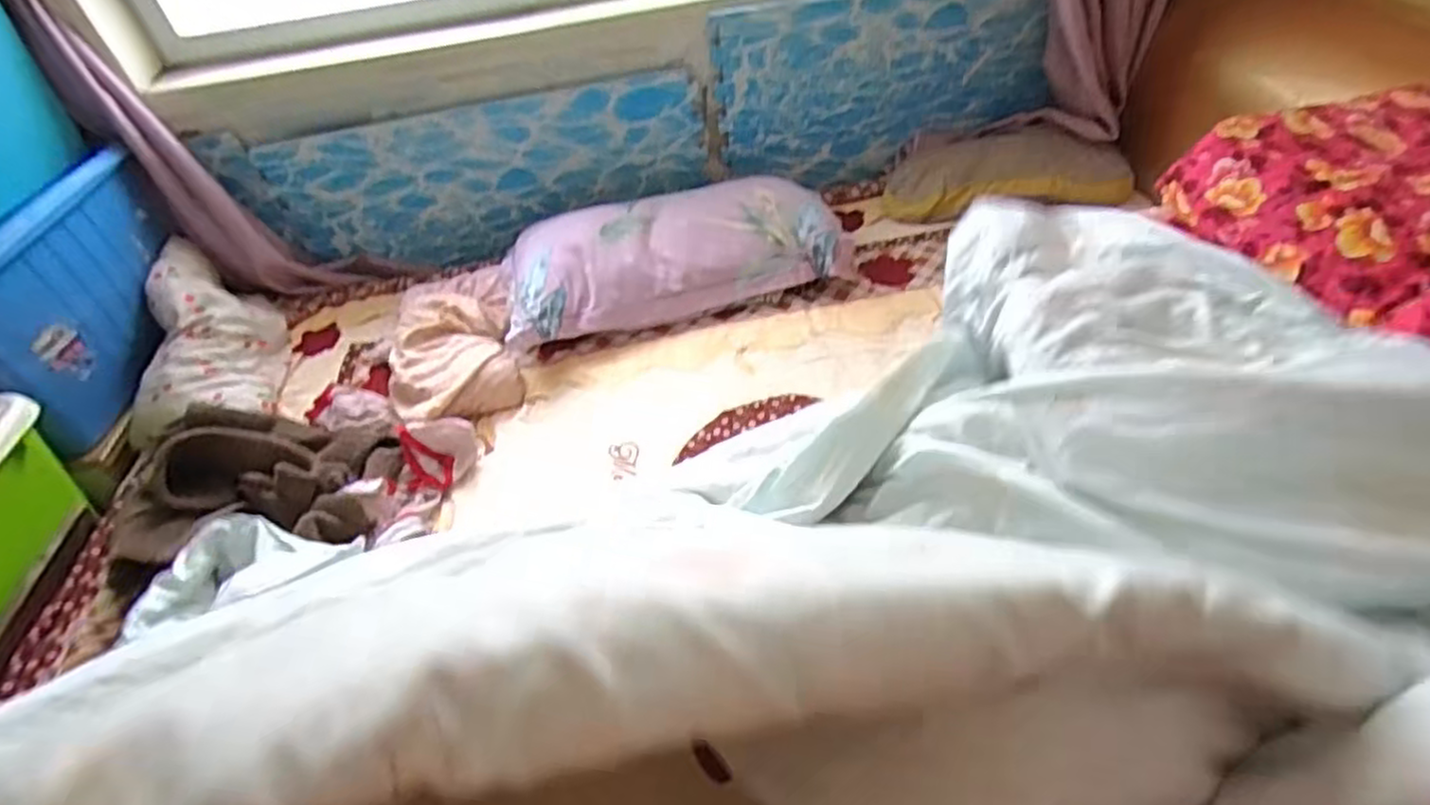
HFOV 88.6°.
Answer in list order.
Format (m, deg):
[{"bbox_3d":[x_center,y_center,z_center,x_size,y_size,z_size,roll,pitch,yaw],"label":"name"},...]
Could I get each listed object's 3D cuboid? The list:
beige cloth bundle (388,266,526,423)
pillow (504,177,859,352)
[{"bbox_3d":[-0.529,-0.123,1.465,0.271,0.087,0.453,-15,45,-7],"label":"beige cloth bundle"},{"bbox_3d":[-0.093,-0.315,1.533,0.697,0.112,0.332,-14,45,-6],"label":"pillow"}]

